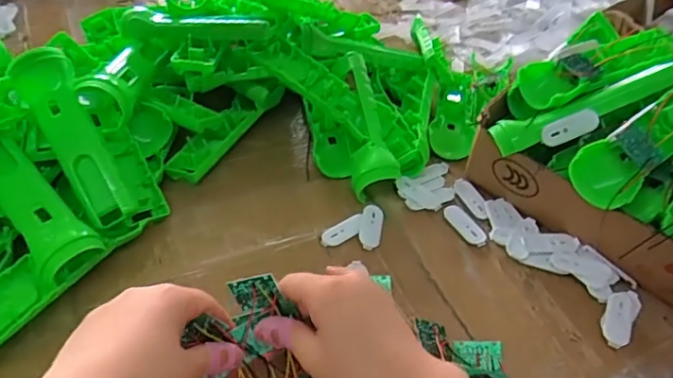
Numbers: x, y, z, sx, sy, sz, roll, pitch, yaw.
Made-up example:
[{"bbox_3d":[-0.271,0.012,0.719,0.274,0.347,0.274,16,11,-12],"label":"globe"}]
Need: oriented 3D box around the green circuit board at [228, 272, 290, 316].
[{"bbox_3d":[-0.053,0.072,0.371,0.034,0.030,0.004,-13,20,19],"label":"green circuit board"}]

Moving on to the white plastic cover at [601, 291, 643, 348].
[{"bbox_3d":[0.226,0.102,0.442,0.023,0.005,0.056,25,49,23],"label":"white plastic cover"}]

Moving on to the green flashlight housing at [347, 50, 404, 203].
[{"bbox_3d":[0.027,-0.070,0.559,0.040,0.035,0.163,-5,62,-7],"label":"green flashlight housing"}]

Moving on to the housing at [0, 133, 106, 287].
[{"bbox_3d":[-0.251,0.011,0.455,0.047,0.024,0.140,-34,76,-31],"label":"housing"}]

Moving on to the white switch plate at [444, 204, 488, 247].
[{"bbox_3d":[0.117,0.033,0.505,0.018,0.005,0.050,-20,48,-20],"label":"white switch plate"}]

